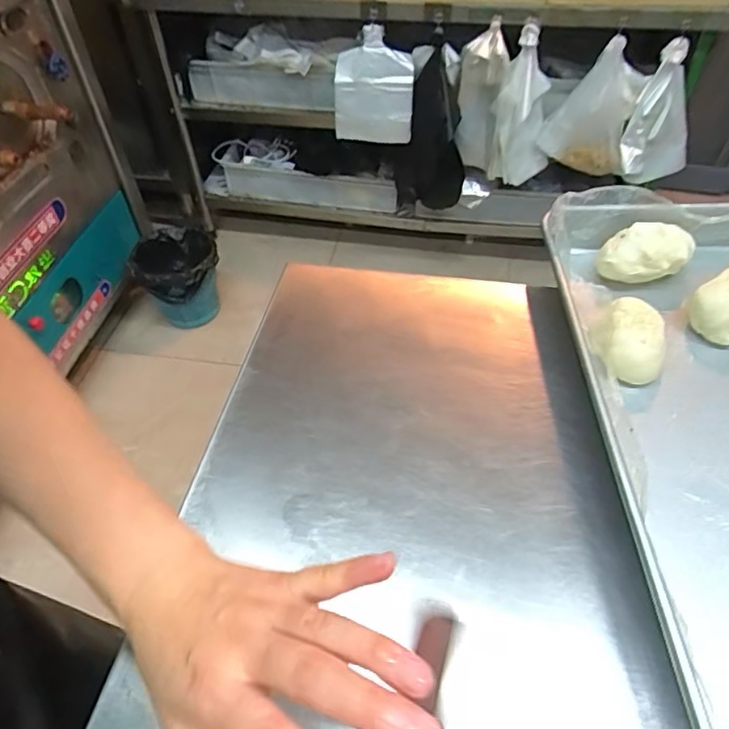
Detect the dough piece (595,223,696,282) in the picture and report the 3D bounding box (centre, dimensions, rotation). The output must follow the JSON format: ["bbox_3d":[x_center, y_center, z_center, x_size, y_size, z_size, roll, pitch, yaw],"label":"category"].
[{"bbox_3d":[0.279,-0.110,0.565,0.092,0.044,0.046,-4,50,-1],"label":"dough piece"}]

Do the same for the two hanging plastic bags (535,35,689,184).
[{"bbox_3d":[0.636,-0.609,1.429,0.364,0.301,0.099,17,53,17],"label":"two hanging plastic bags"}]

